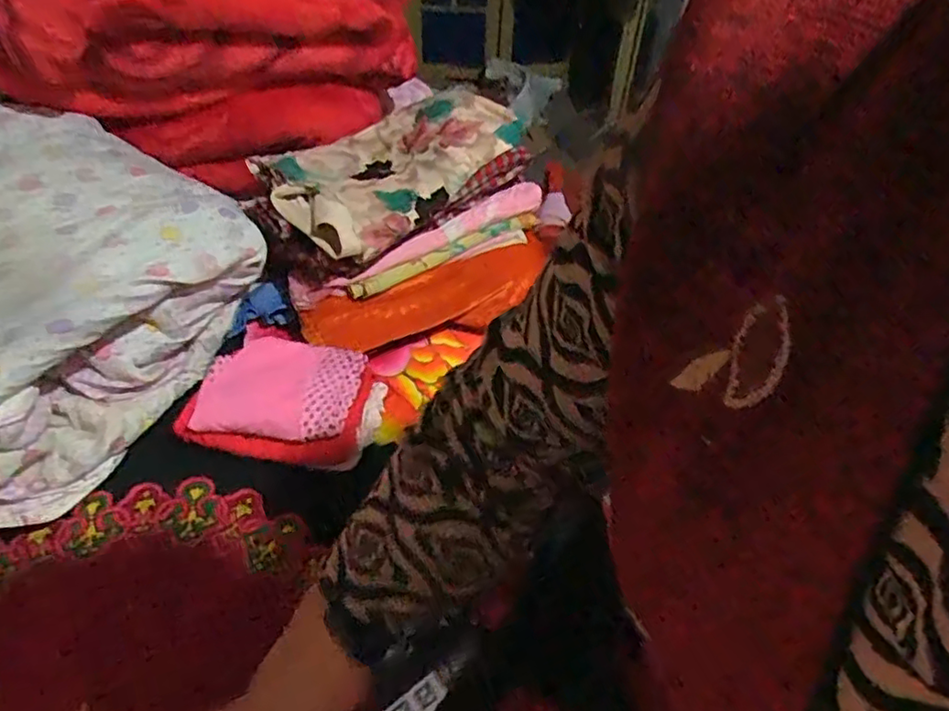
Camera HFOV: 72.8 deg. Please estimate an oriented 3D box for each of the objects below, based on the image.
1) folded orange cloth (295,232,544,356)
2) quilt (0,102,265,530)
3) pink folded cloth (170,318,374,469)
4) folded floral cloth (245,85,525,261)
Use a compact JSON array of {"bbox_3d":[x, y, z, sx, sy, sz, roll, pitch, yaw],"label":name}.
[{"bbox_3d":[-0.043,-0.072,0.773,0.315,0.050,0.088,-19,50,-20],"label":"folded orange cloth"},{"bbox_3d":[-0.463,-0.060,0.676,0.301,0.235,0.384,31,52,24],"label":"quilt"},{"bbox_3d":[-0.204,0.044,0.686,0.193,0.061,0.135,10,47,6],"label":"pink folded cloth"},{"bbox_3d":[-0.096,-0.237,0.785,0.316,0.060,0.208,-28,54,-26],"label":"folded floral cloth"}]

